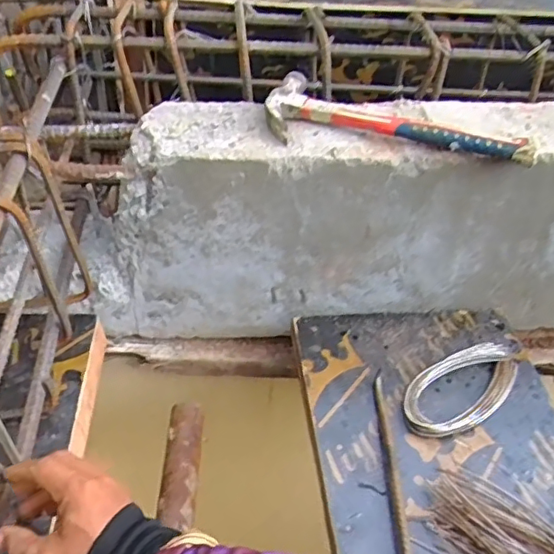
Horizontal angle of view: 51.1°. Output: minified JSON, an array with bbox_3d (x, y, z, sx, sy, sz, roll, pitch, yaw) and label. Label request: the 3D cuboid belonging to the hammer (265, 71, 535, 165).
[{"bbox_3d":[0.143,-0.189,0.706,0.313,0.040,0.121,11,44,6],"label":"hammer"}]

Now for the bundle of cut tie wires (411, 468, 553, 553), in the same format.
[{"bbox_3d":[0.237,0.257,0.578,0.168,0.032,0.089,19,45,14],"label":"bundle of cut tie wires"}]

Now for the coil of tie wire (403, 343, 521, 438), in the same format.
[{"bbox_3d":[0.242,0.132,0.712,0.201,0.033,0.083,-17,48,-22],"label":"coil of tie wire"}]

